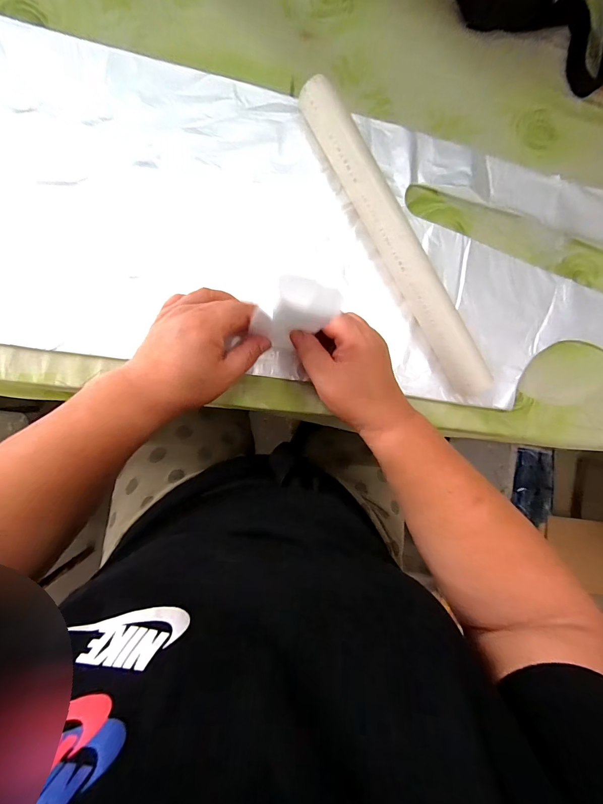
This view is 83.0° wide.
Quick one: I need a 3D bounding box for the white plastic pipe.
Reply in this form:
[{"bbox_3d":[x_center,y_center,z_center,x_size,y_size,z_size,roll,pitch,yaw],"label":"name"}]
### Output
[{"bbox_3d":[0.100,-0.166,0.366,0.035,0.038,0.354,-30,94,-8],"label":"white plastic pipe"}]

